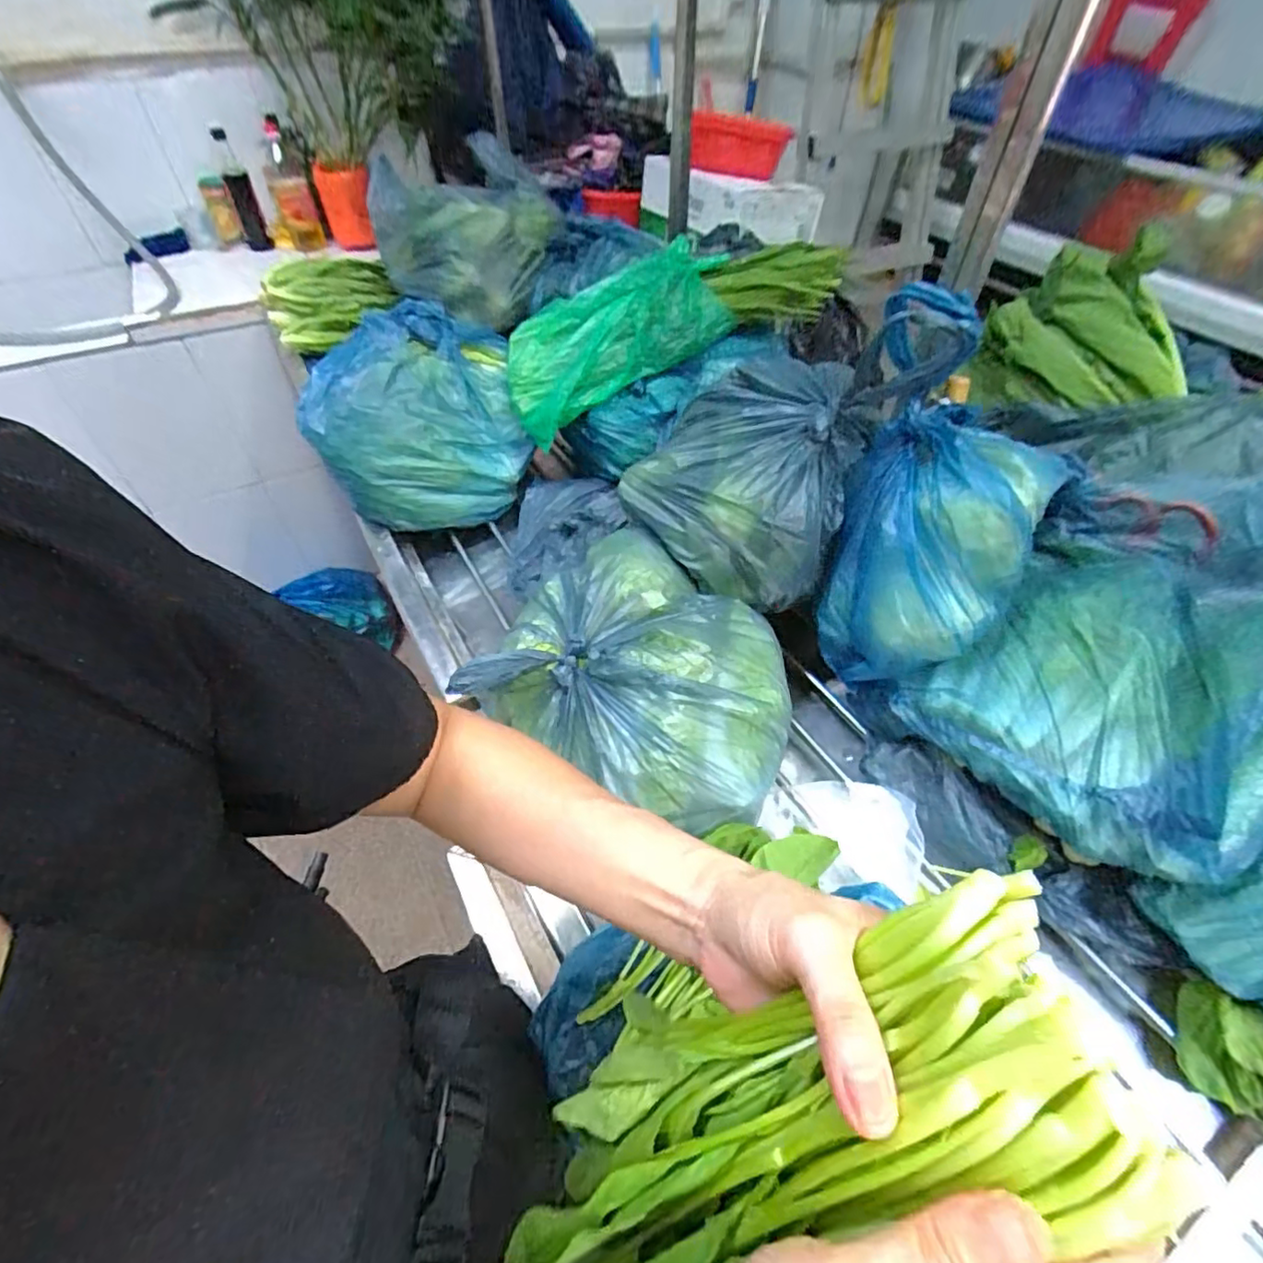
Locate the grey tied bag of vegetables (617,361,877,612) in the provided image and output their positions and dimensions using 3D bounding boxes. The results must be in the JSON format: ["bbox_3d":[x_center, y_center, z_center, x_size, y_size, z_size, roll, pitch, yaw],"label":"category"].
[{"bbox_3d":[0.104,-0.143,0.570,0.191,0.155,0.191,21,52,17],"label":"grey tied bag of vegetables"}]

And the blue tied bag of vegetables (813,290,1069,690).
[{"bbox_3d":[0.250,-0.100,0.492,0.151,0.271,0.159,11,50,9],"label":"blue tied bag of vegetables"}]

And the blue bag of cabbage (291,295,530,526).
[{"bbox_3d":[-0.276,-0.283,0.810,0.257,0.201,0.217,-2,49,-2],"label":"blue bag of cabbage"}]

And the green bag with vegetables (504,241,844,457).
[{"bbox_3d":[0.040,-0.391,0.764,0.435,0.121,0.138,-18,49,9],"label":"green bag with vegetables"}]

